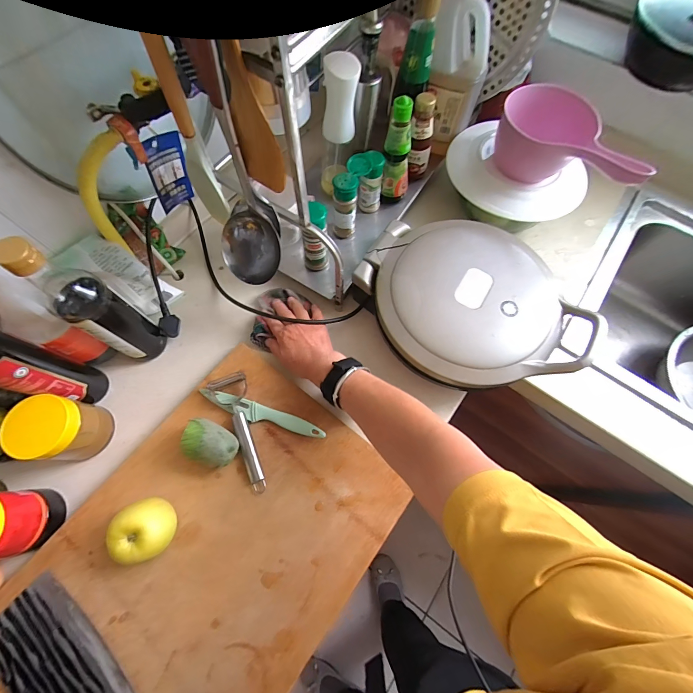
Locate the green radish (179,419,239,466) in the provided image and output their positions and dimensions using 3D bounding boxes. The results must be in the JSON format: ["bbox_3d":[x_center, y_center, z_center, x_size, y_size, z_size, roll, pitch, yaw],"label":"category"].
[{"bbox_3d":[-0.181,0.132,0.437,0.069,0.053,0.049,23,70,7],"label":"green radish"}]

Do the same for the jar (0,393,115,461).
[{"bbox_3d":[-0.383,0.112,0.436,0.071,0.094,0.076,0,70,-1],"label":"jar"}]

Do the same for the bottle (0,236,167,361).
[{"bbox_3d":[-0.328,-0.051,0.417,0.063,0.243,0.072,30,72,10],"label":"bottle"}]

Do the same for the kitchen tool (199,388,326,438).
[{"bbox_3d":[-0.124,0.099,0.471,0.192,0.014,0.026,18,71,6],"label":"kitchen tool"}]

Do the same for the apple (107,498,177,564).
[{"bbox_3d":[-0.246,0.224,0.395,0.063,0.063,0.065,-18,71,-7],"label":"apple"}]

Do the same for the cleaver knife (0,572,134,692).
[{"bbox_3d":[-0.294,0.401,0.357,0.288,0.015,0.094,40,74,13],"label":"cleaver knife"}]

